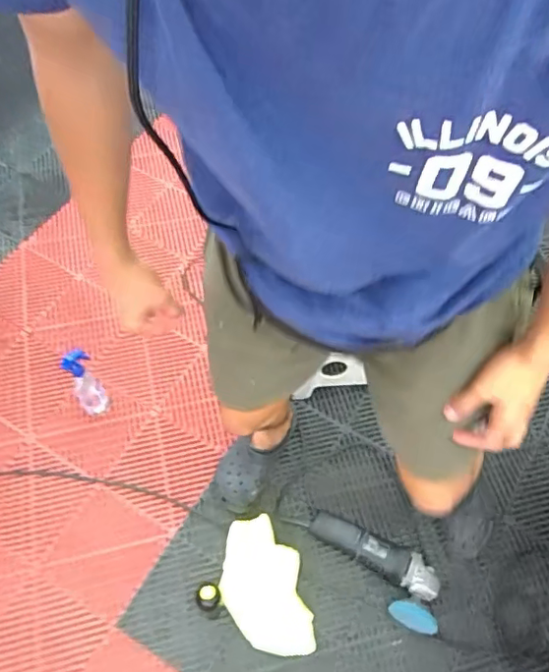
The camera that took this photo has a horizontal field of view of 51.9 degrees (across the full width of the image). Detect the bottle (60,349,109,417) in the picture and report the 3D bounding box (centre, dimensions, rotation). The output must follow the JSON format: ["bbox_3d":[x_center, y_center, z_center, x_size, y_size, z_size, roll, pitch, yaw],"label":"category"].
[{"bbox_3d":[-0.395,0.109,1.196,0.056,0.238,0.056,-32,65,-18],"label":"bottle"}]

